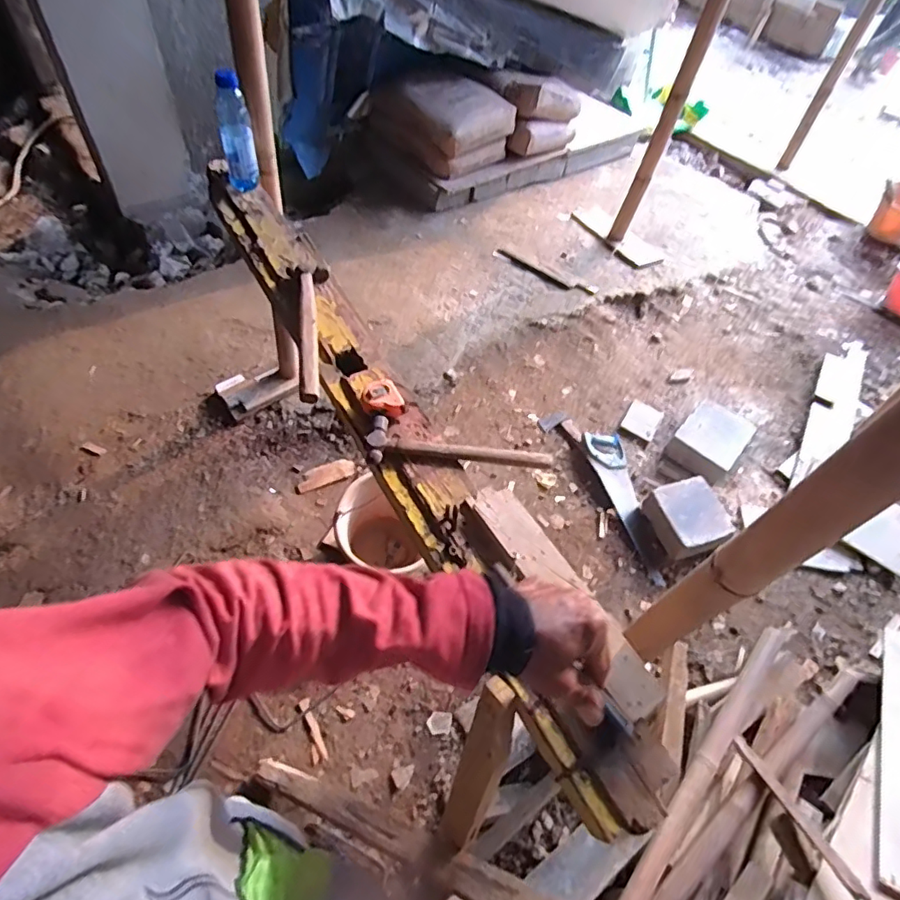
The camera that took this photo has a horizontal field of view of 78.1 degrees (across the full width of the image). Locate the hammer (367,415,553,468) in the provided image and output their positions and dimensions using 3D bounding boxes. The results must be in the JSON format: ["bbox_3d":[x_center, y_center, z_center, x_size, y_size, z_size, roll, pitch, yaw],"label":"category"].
[{"bbox_3d":[0.015,-0.005,0.836,0.267,0.031,0.065,5,53,-3],"label":"hammer"}]

